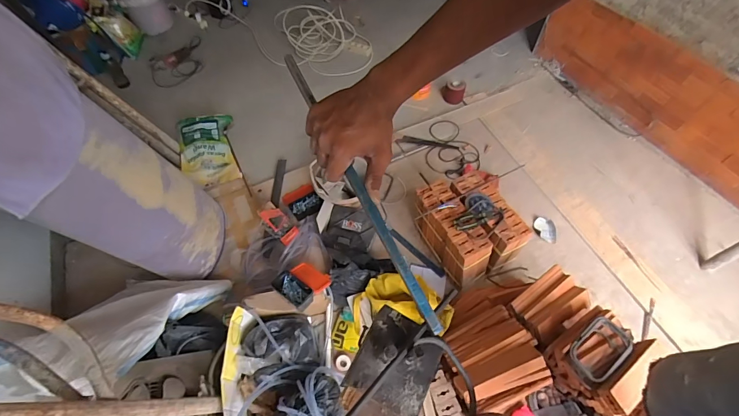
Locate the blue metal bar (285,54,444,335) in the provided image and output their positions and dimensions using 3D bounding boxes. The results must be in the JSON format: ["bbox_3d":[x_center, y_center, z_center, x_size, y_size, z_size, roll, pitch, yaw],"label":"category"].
[{"bbox_3d":[-0.018,-0.033,0.418,0.014,0.018,0.374,-24,74,-16],"label":"blue metal bar"}]

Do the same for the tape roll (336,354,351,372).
[{"bbox_3d":[-0.091,0.537,1.254,0.051,0.013,0.055,1,56,-1],"label":"tape roll"}]

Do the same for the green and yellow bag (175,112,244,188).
[{"bbox_3d":[-0.786,-0.295,1.758,0.245,0.159,0.337,-13,57,-10],"label":"green and yellow bag"}]

